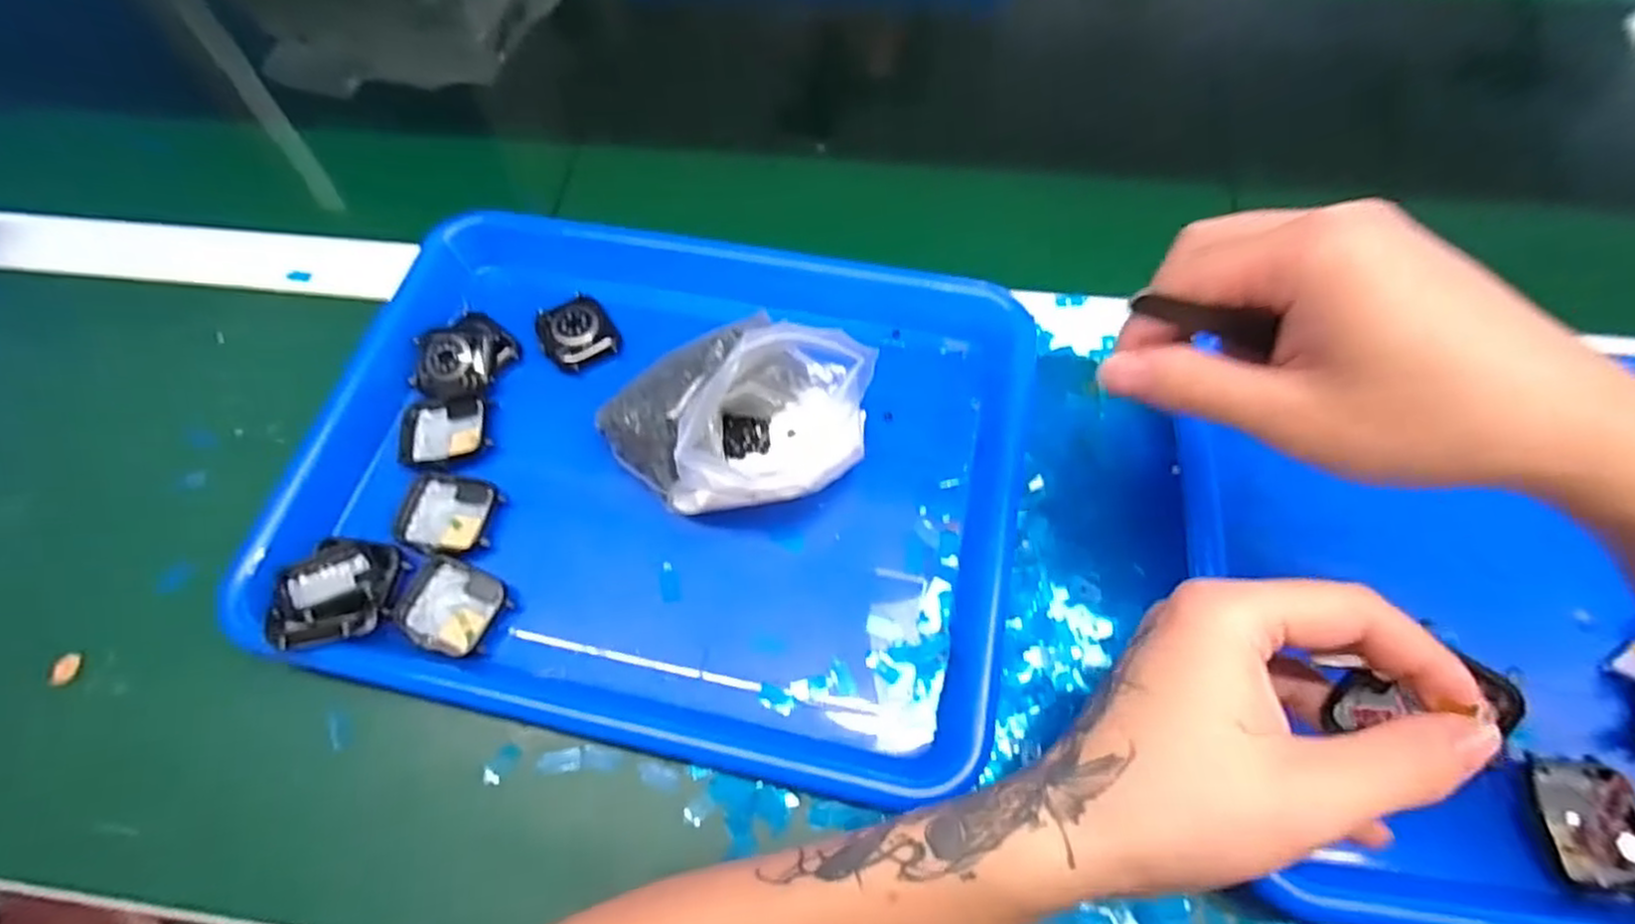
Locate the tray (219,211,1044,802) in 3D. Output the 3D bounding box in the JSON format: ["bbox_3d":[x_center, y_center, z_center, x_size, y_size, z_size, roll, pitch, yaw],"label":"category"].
[{"bbox_3d":[-0.070,-0.004,0.350,0.327,0.039,0.250,11,65,8],"label":"tray"}]

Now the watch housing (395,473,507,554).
[{"bbox_3d":[-0.174,0.024,0.350,0.043,0.009,0.039,10,65,8],"label":"watch housing"}]

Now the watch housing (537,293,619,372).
[{"bbox_3d":[-0.129,-0.070,0.396,0.037,0.010,0.041,-33,66,-12],"label":"watch housing"}]

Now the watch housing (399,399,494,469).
[{"bbox_3d":[-0.187,-0.015,0.371,0.043,0.007,0.039,-9,64,-1],"label":"watch housing"}]

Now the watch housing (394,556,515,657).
[{"bbox_3d":[-0.164,0.065,0.330,0.045,0.011,0.037,18,66,12],"label":"watch housing"}]

